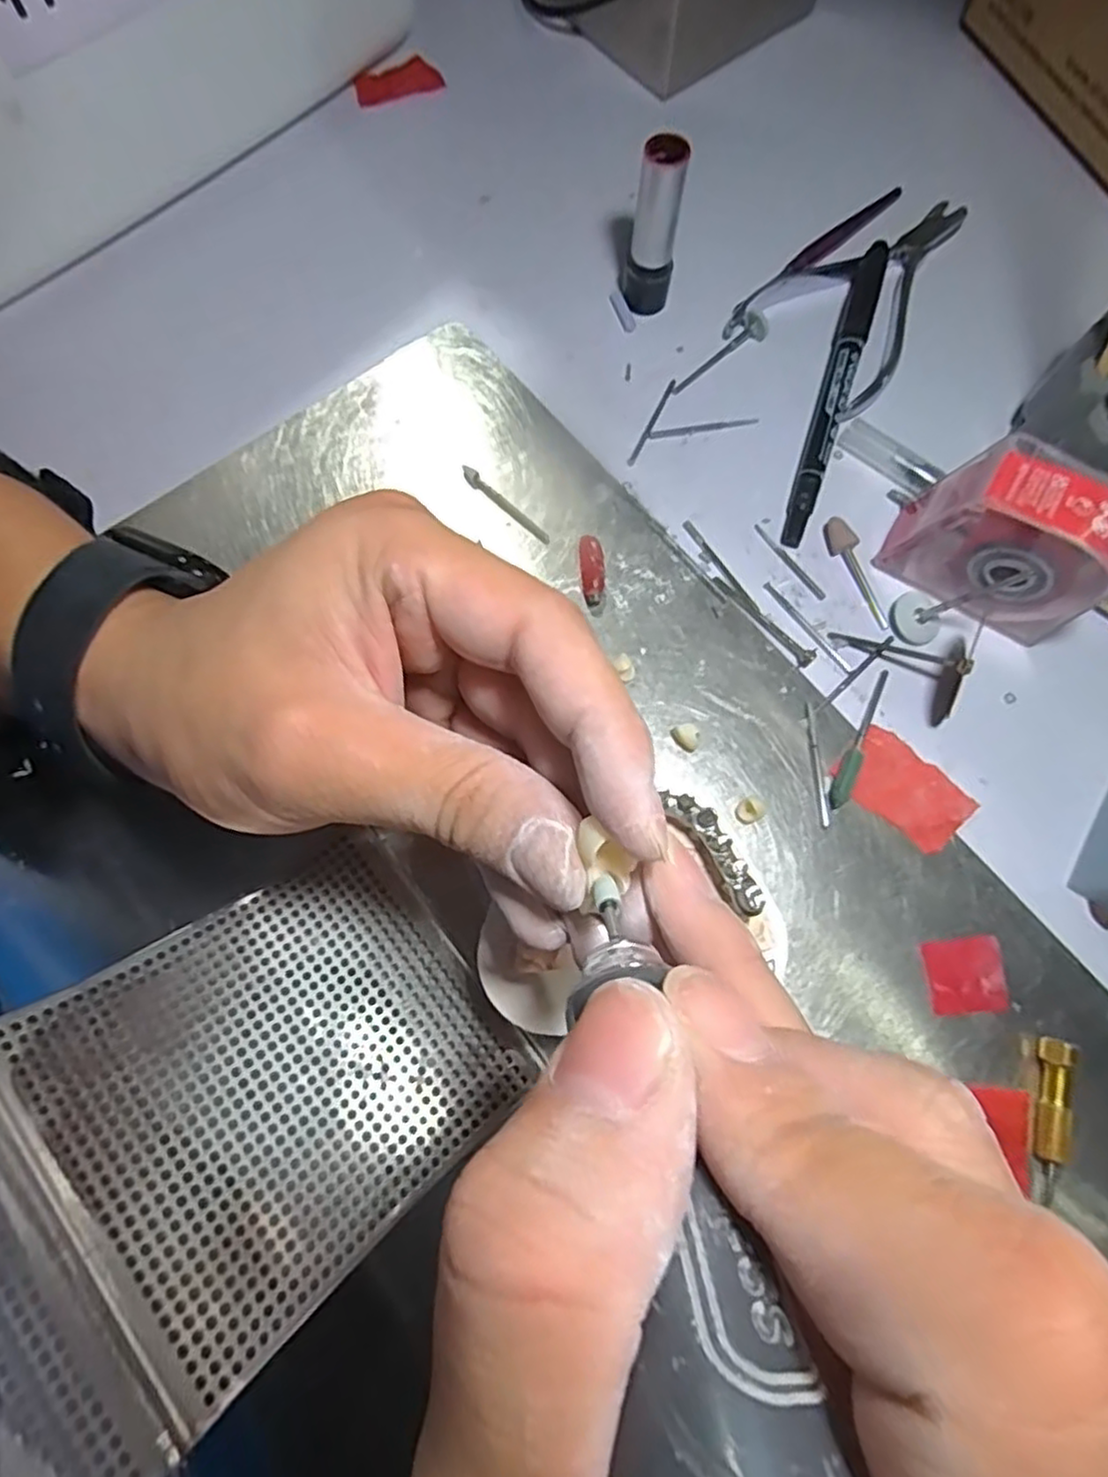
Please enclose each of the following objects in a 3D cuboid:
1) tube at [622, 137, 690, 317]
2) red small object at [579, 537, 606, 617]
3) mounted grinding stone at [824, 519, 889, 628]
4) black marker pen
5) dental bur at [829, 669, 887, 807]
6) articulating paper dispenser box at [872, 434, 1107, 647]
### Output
[{"bbox_3d":[0.038,-0.193,0.269,0.019,0.060,0.014,5,74,1],"label":"tube"},{"bbox_3d":[0.014,-0.060,0.259,0.009,0.004,0.030,-4,74,-1],"label":"red small object"},{"bbox_3d":[0.112,-0.061,0.260,0.008,0.006,0.045,-19,75,-6],"label":"mounted grinding stone"},{"bbox_3d":[0.111,-0.138,0.279,0.012,0.011,0.138,19,75,5],"label":"black marker pen"},{"bbox_3d":[0.106,-0.001,0.243,0.006,0.004,0.054,24,75,7],"label":"dental bur"},{"bbox_3d":[0.154,-0.067,0.238,0.064,0.052,0.031,33,76,9],"label":"articulating paper dispenser box"}]

